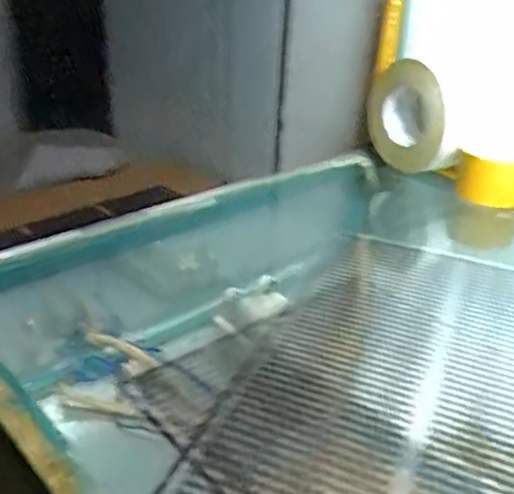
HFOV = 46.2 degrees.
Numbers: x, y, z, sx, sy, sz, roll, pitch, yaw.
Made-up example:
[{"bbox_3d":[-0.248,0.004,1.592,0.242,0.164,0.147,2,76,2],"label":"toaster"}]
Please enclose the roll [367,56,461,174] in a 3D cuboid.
[{"bbox_3d":[0.205,-0.163,0.774,0.053,0.132,0.148,-11,31,-25],"label":"roll"}]

